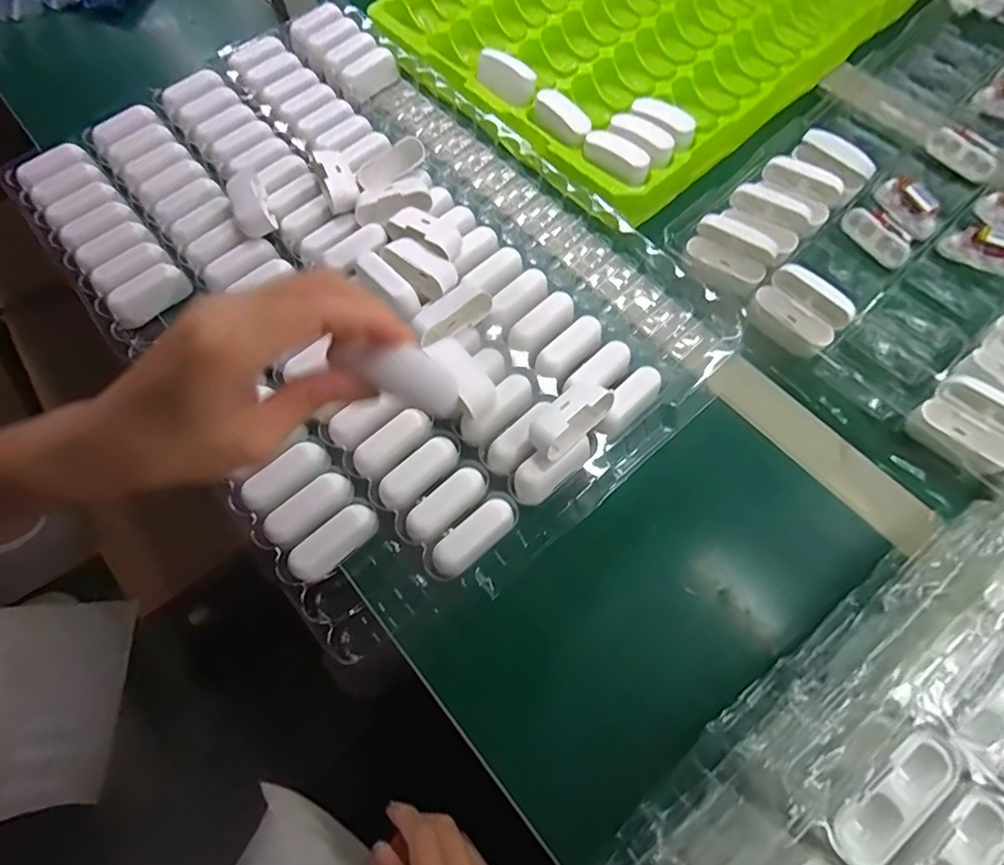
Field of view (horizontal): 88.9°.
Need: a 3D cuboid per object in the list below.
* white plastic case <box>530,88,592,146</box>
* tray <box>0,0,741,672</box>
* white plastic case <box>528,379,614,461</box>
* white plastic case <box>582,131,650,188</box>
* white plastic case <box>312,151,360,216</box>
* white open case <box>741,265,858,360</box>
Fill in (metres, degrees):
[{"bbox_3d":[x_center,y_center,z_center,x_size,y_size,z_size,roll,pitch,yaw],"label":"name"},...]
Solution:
[{"bbox_3d":[0.054,-0.289,0.470,0.025,0.019,0.065,-36,72,-11],"label":"white plastic case"},{"bbox_3d":[-0.127,-0.155,0.423,0.371,0.037,0.556,-40,72,-13],"label":"tray"},{"bbox_3d":[0.048,-0.011,0.357,0.030,0.028,0.066,41,76,16],"label":"white plastic case"},{"bbox_3d":[0.103,-0.246,0.456,0.027,0.017,0.064,-42,73,-13],"label":"white plastic case"},{"bbox_3d":[-0.141,-0.213,0.441,0.028,0.027,0.058,-21,70,-6],"label":"white plastic case"},{"bbox_3d":[0.230,-0.092,0.405,0.042,0.048,0.065,-43,72,-14],"label":"white open case"}]

